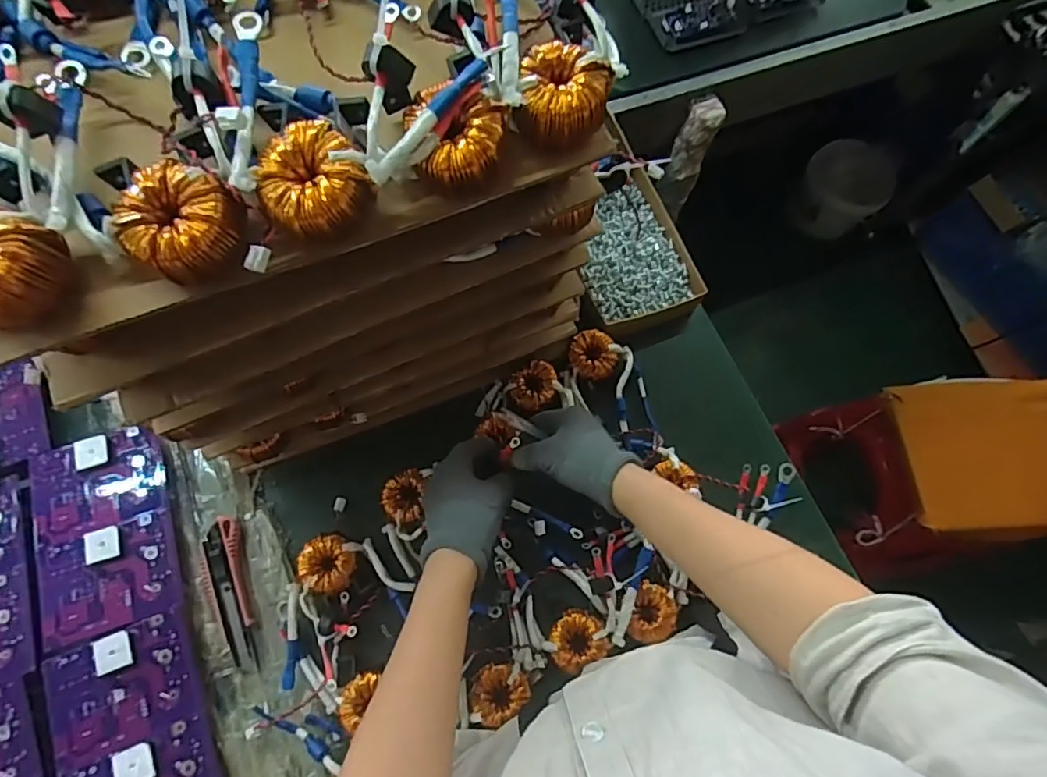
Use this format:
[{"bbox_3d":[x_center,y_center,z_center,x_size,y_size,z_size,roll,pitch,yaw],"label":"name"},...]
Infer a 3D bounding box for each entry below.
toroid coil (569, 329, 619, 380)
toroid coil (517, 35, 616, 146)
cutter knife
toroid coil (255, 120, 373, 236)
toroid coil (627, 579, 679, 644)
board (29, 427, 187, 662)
[{"bbox_3d":[0.082,-0.040,0.647,0.053,0.017,0.056,1,71,-3],"label":"toroid coil"},{"bbox_3d":[0.027,-0.189,0.346,0.054,0.026,0.060,-2,71,-4],"label":"toroid coil"},{"bbox_3d":[-0.308,0.211,0.566,0.043,0.021,0.150,-15,70,-6],"label":"cutter knife"},{"bbox_3d":[-0.119,-0.119,0.308,0.056,0.022,0.058,1,71,-3],"label":"toroid coil"},{"bbox_3d":[0.133,0.228,0.556,0.048,0.016,0.056,15,71,2],"label":"toroid coil"},{"bbox_3d":[-0.432,0.143,0.557,0.128,0.015,0.199,-19,73,-9],"label":"board"}]

